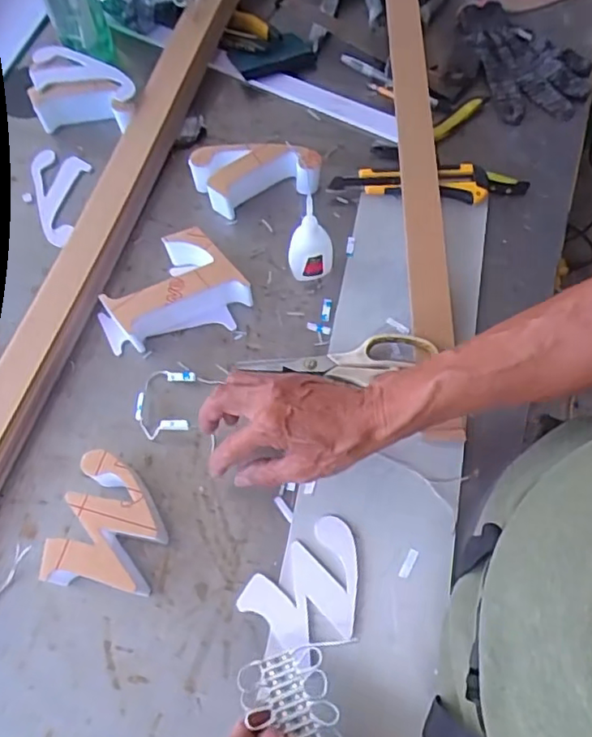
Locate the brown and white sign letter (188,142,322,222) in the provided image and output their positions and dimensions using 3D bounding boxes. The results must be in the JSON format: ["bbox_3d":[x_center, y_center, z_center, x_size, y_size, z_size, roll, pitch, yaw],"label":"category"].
[{"bbox_3d":[-0.043,-0.212,0.634,0.132,0.048,0.060,-15,67,-4],"label":"brown and white sign letter"}]

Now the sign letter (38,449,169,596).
[{"bbox_3d":[-0.153,0.130,0.492,0.080,0.047,0.107,9,67,6],"label":"sign letter"}]

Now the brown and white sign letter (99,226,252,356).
[{"bbox_3d":[-0.126,-0.080,0.581,0.151,0.047,0.096,-15,67,-4],"label":"brown and white sign letter"}]

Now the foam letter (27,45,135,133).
[{"bbox_3d":[-0.247,-0.323,0.680,0.125,0.051,0.083,6,67,5],"label":"foam letter"}]

